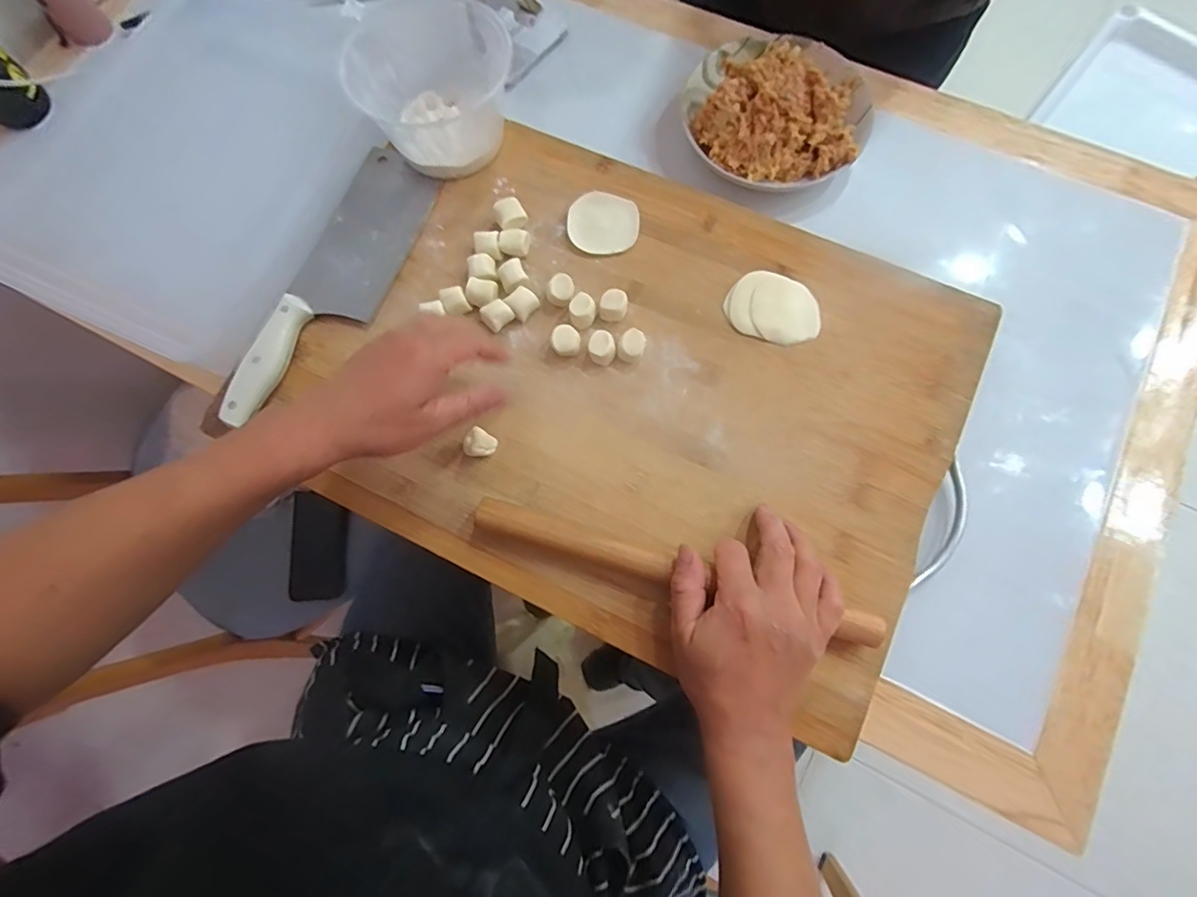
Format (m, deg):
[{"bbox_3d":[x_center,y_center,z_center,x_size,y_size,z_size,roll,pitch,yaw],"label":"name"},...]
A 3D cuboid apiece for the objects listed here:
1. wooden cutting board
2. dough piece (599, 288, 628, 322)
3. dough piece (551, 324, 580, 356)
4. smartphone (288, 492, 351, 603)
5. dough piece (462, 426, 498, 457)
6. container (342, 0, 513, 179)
[{"bbox_3d":[0.026,-0.059,0.446,0.503,0.016,0.386,26,78,8],"label":"wooden cutting board"},{"bbox_3d":[0.013,-0.123,0.466,0.023,0.023,0.018,6,76,4],"label":"dough piece"},{"bbox_3d":[-0.027,-0.089,0.456,0.023,0.020,0.023,-1,76,2],"label":"dough piece"},{"bbox_3d":[-0.380,0.135,0.739,0.076,0.007,0.144,1,83,0],"label":"smartphone"},{"bbox_3d":[-0.094,-0.002,0.429,0.016,0.030,0.023,31,76,9],"label":"dough piece"},{"bbox_3d":[-0.144,-0.314,0.474,0.125,0.081,0.121,-27,76,-5],"label":"container"}]

